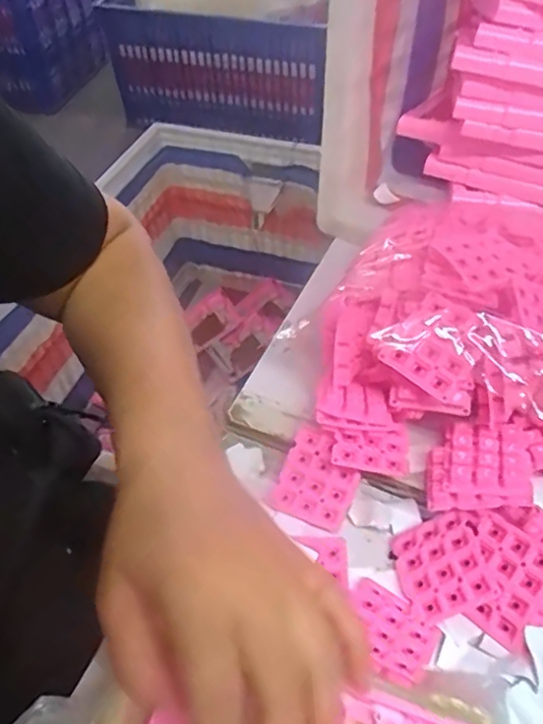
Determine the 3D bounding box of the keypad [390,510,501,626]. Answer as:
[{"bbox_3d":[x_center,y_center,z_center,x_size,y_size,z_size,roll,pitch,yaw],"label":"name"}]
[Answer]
[{"bbox_3d":[0.100,0.121,0.342,0.052,0.008,0.055,-33,40,15],"label":"keypad"}]

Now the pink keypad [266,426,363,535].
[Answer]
[{"bbox_3d":[0.031,0.078,0.386,0.051,0.005,0.059,23,76,20],"label":"pink keypad"}]

